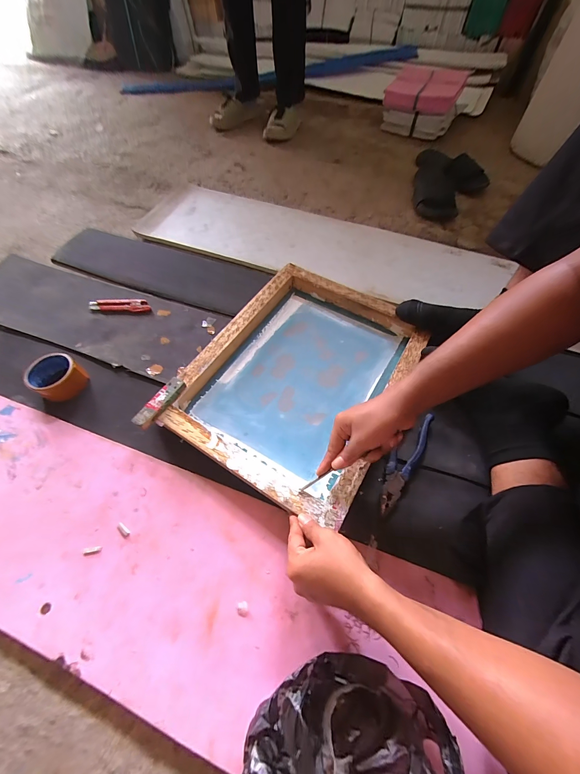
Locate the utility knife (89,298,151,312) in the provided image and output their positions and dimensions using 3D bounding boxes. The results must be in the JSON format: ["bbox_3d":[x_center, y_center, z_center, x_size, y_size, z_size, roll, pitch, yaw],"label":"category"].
[{"bbox_3d":[-0.405,-0.194,0.692,0.146,0.014,0.030,1,59,2],"label":"utility knife"}]

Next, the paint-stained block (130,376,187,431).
[{"bbox_3d":[-0.228,0.026,0.512,0.028,0.014,0.104,25,63,15],"label":"paint-stained block"}]

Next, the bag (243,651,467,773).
[{"bbox_3d":[0.051,0.361,0.295,0.199,0.133,0.122,-23,61,-12],"label":"bag"}]

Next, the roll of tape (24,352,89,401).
[{"bbox_3d":[-0.461,-0.020,0.574,0.079,0.047,0.083,0,59,1],"label":"roll of tape"}]

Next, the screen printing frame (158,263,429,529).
[{"bbox_3d":[0.021,-0.034,0.572,0.360,0.047,0.461,27,63,16],"label":"screen printing frame"}]

